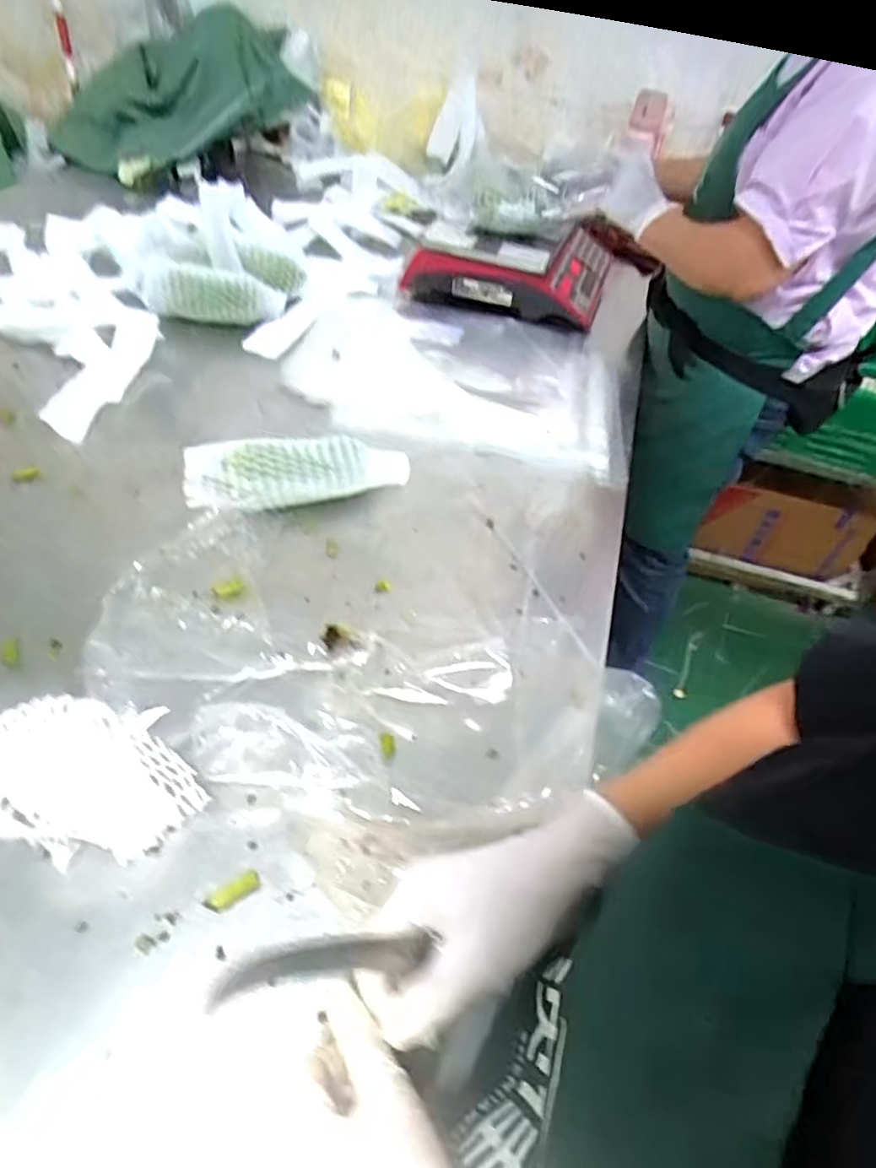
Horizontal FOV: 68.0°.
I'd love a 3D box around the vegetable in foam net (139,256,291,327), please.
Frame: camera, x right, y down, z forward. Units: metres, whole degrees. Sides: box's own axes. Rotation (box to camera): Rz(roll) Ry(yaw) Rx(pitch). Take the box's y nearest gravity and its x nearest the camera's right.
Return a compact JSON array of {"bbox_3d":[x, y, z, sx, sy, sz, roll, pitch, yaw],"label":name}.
[{"bbox_3d":[-0.350,-0.451,1.012,0.213,0.080,0.054,5,48,-3],"label":"vegetable in foam net"}]

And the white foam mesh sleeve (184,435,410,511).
[{"bbox_3d":[-0.154,-0.125,0.748,0.253,0.074,0.061,-10,51,-16],"label":"white foam mesh sleeve"}]

